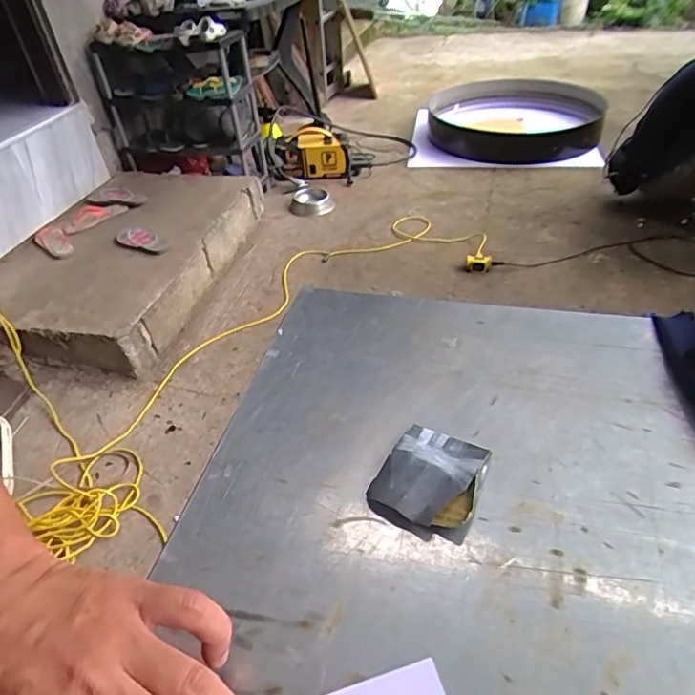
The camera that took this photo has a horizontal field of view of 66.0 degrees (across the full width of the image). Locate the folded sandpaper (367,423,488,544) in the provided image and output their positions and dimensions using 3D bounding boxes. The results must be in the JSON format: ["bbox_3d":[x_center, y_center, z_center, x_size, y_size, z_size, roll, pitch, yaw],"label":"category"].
[{"bbox_3d":[0.053,0.082,0.336,0.061,0.009,0.073,17,46,23],"label":"folded sandpaper"}]

